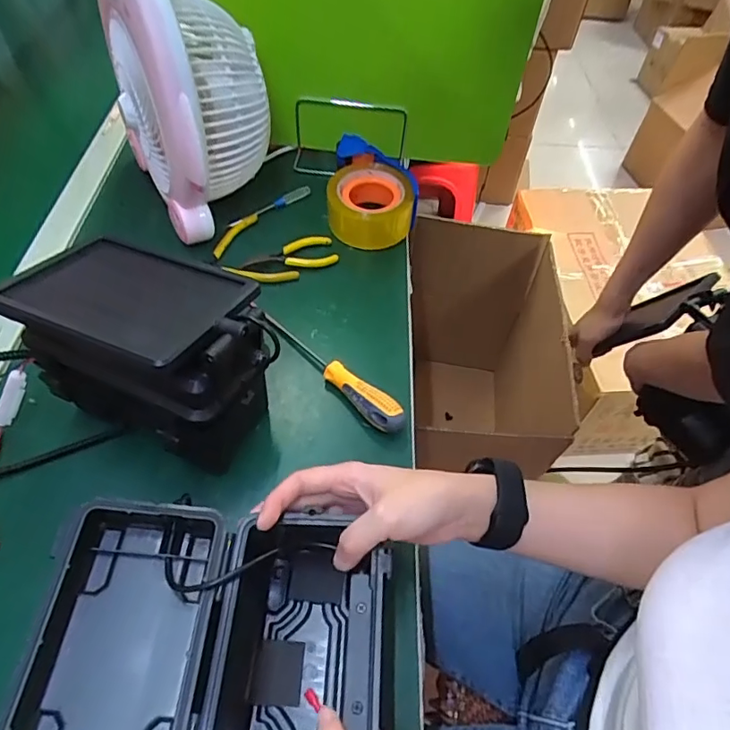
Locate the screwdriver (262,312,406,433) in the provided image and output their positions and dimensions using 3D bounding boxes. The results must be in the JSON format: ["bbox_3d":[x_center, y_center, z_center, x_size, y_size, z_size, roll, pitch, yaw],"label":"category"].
[{"bbox_3d":[-0.037,0.002,0.519,0.195,0.027,0.028,40,62,22],"label":"screwdriver"}]

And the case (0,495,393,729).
[{"bbox_3d":[-0.096,0.192,0.340,0.207,0.082,0.170,5,55,0],"label":"case"}]

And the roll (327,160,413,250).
[{"bbox_3d":[0.005,-0.200,0.648,0.100,0.058,0.101,2,55,-2],"label":"roll"}]

